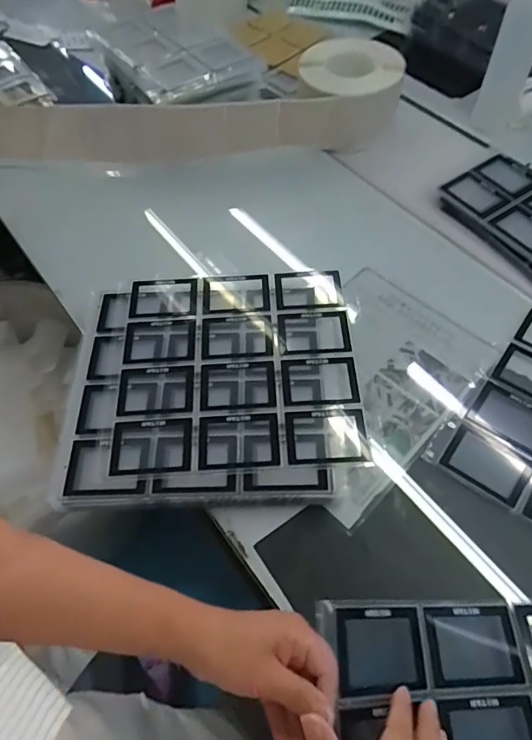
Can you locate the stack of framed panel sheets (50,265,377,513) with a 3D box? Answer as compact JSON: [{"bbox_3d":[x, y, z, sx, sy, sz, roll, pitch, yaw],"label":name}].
[{"bbox_3d":[-0.060,0.010,0.569,0.328,0.037,0.291,-4,59,-1],"label":"stack of framed panel sheets"}]

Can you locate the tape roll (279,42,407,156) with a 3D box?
[{"bbox_3d":[0.128,-0.450,0.807,0.170,0.107,0.180,-1,59,1],"label":"tape roll"}]

